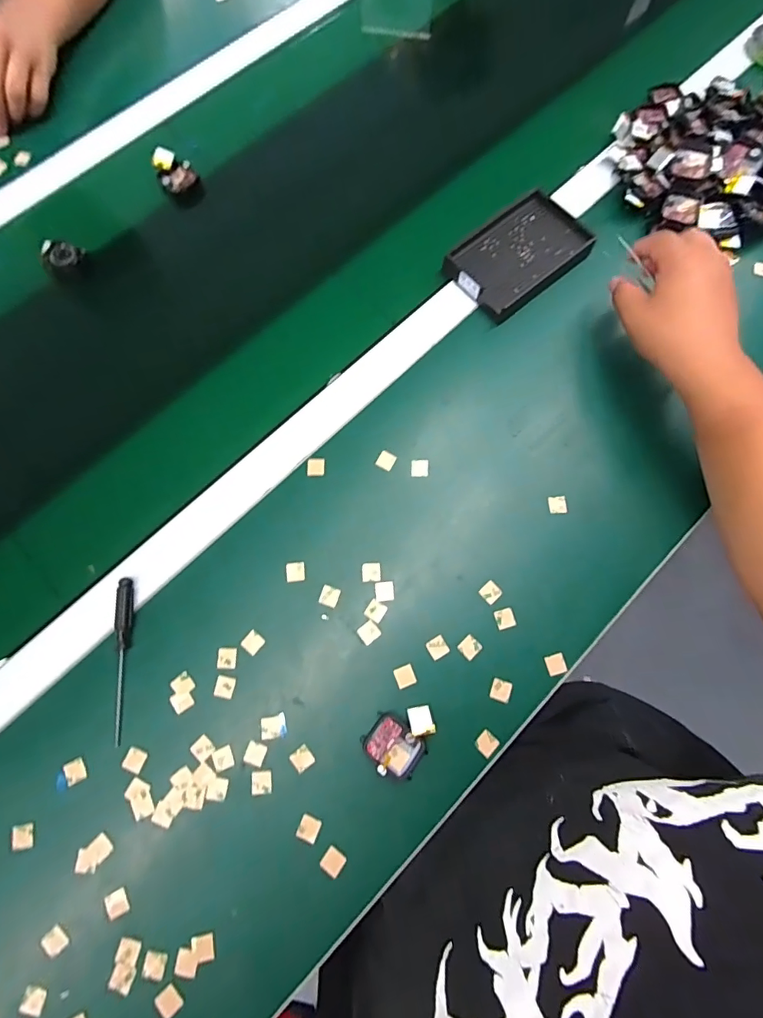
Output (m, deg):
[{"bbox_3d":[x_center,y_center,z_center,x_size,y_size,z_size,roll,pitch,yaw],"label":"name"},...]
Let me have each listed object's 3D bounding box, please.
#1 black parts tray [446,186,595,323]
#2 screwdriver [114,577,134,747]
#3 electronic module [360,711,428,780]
[{"bbox_3d":[0.146,-0.268,0.490,0.143,0.023,0.091,-40,78,-10],"label":"black parts tray"},{"bbox_3d":[-0.217,0.124,0.386,0.012,0.014,0.130,-3,74,-1],"label":"screwdriver"},{"bbox_3d":[0.009,0.190,0.370,0.046,0.008,0.037,36,77,10],"label":"electronic module"}]

